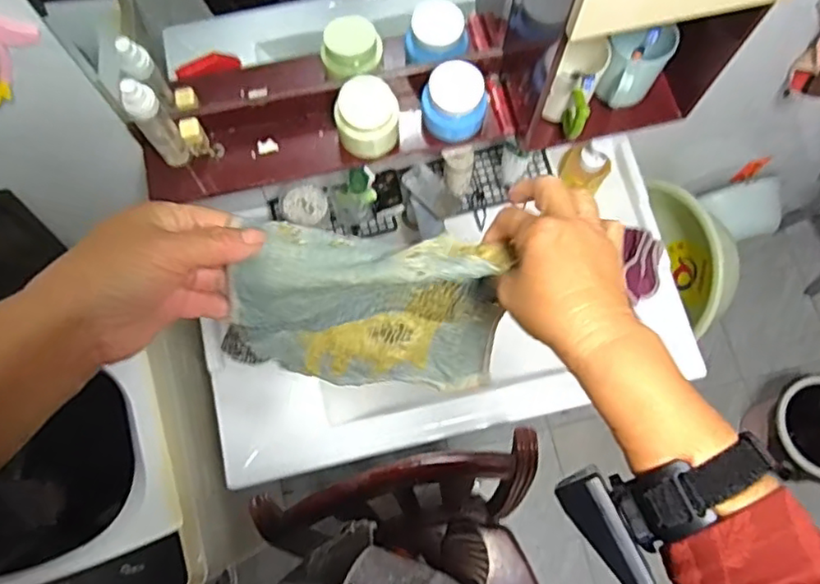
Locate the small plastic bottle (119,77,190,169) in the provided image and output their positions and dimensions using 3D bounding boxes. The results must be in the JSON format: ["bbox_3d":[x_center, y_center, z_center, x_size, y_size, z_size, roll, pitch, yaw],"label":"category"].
[{"bbox_3d":[-0.300,-0.193,0.751,0.025,0.190,0.035,44,78,11],"label":"small plastic bottle"}]

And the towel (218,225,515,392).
[{"bbox_3d":[-0.024,0.021,0.475,0.193,0.230,0.073,1,74,0],"label":"towel"}]

